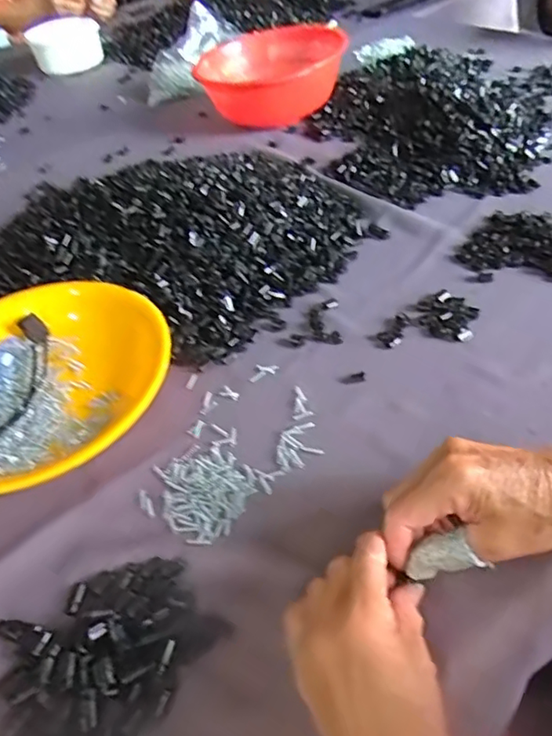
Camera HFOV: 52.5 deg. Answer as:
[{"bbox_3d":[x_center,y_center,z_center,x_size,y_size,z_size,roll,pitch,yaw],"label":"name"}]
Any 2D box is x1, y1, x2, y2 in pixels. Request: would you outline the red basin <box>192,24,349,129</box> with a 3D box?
[{"bbox_3d":[-0.002,-0.463,0.889,0.213,0.099,0.227,-4,44,4],"label":"red basin"}]

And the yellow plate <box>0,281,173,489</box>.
[{"bbox_3d":[-0.218,0.012,0.503,0.239,0.037,0.228,-4,44,4],"label":"yellow plate"}]

